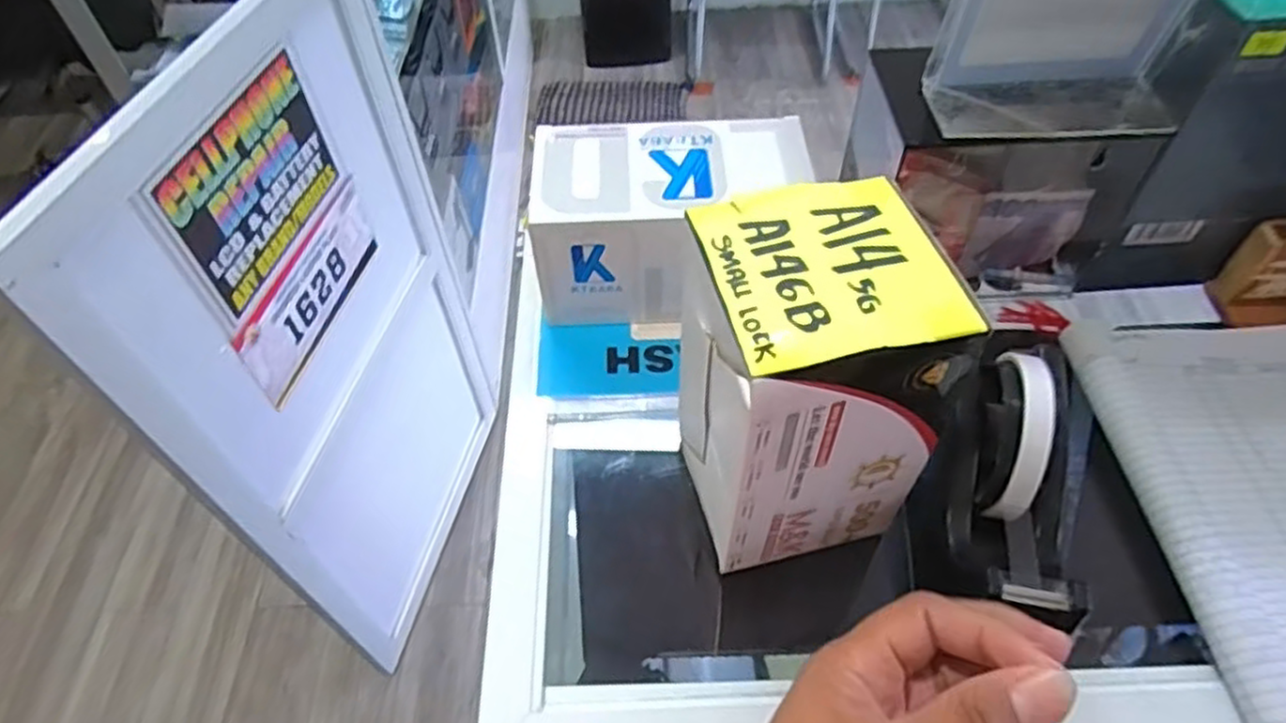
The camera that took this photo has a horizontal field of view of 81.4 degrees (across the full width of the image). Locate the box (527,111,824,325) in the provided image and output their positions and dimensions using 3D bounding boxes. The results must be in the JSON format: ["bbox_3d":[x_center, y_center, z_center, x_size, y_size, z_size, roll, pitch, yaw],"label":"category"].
[{"bbox_3d":[0.018,-0.093,0.502,0.176,0.092,0.100,-5,51,-1],"label":"box"}]

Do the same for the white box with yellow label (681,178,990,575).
[{"bbox_3d":[0.076,0.011,0.359,0.089,0.156,0.095,-11,52,-6],"label":"white box with yellow label"}]

